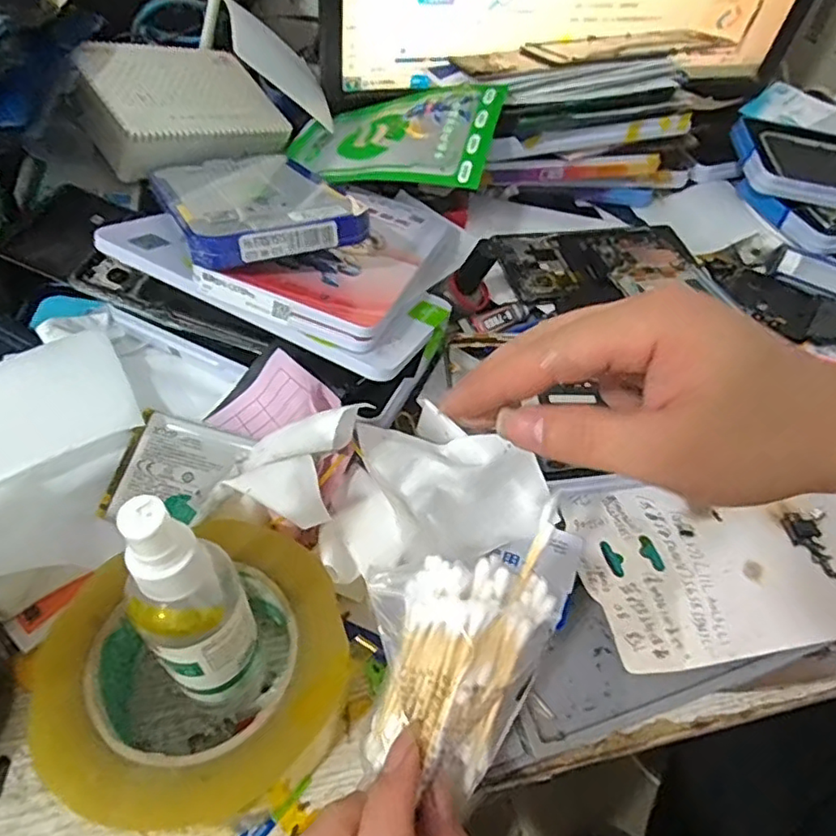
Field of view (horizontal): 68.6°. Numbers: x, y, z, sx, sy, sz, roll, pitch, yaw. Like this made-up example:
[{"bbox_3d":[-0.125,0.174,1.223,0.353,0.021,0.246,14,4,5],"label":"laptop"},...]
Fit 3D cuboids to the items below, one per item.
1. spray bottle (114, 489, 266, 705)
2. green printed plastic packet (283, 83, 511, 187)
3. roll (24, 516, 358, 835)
[{"bbox_3d":[-0.082,0.078,0.233,0.036,0.136,0.030,-33,60,-28],"label":"spray bottle"},{"bbox_3d":[-0.026,-0.200,0.443,0.166,0.016,0.097,3,62,19],"label":"green printed plastic packet"},{"bbox_3d":[-0.091,0.111,0.268,0.122,0.051,0.114,3,50,-3],"label":"roll"}]

